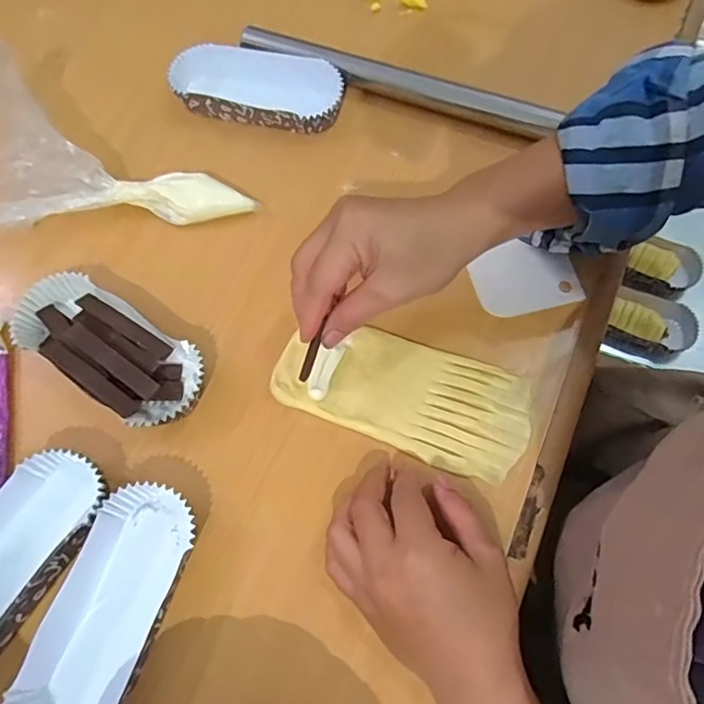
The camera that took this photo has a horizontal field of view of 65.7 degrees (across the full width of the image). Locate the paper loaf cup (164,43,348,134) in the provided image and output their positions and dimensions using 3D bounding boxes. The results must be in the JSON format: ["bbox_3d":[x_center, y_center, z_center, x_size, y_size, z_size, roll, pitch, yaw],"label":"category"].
[{"bbox_3d":[-0.077,-0.224,0.462,0.137,0.033,0.060,13,70,8],"label":"paper loaf cup"}]

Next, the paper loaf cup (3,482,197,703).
[{"bbox_3d":[-0.143,0.152,0.318,0.066,0.026,0.145,13,70,8],"label":"paper loaf cup"}]

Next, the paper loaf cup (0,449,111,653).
[{"bbox_3d":[-0.212,0.127,0.329,0.068,0.025,0.146,29,73,14],"label":"paper loaf cup"}]

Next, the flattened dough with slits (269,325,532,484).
[{"bbox_3d":[0.033,0.027,0.368,0.170,0.012,0.078,15,70,7],"label":"flattened dough with slits"}]

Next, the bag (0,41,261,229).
[{"bbox_3d":[-0.198,-0.138,0.417,0.239,0.073,0.122,20,70,-6],"label":"bag"}]

